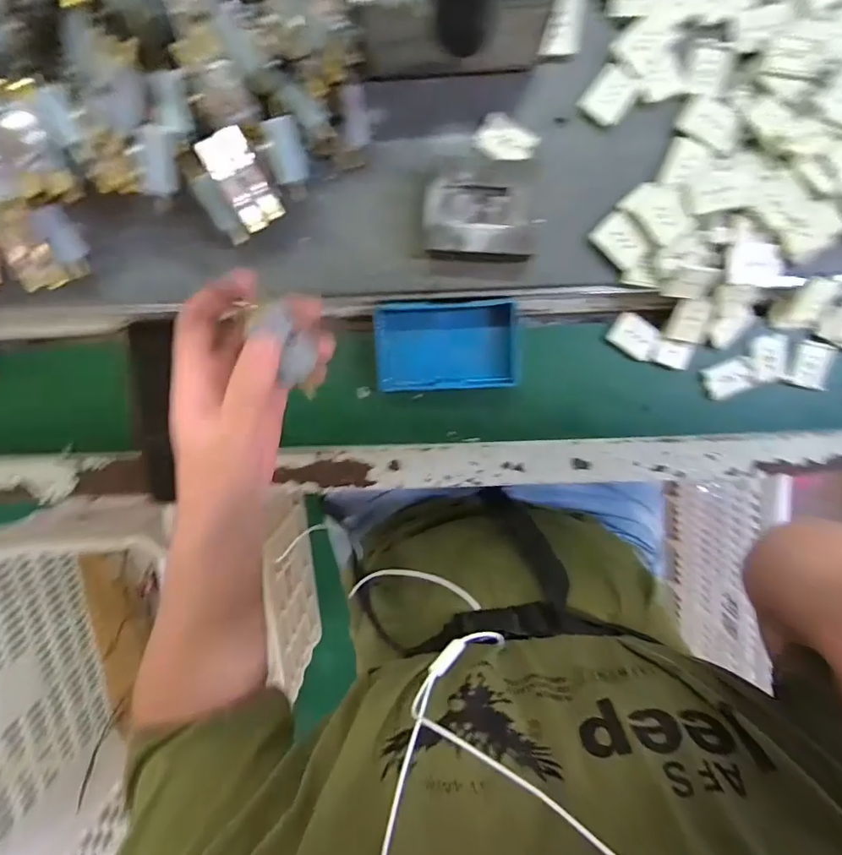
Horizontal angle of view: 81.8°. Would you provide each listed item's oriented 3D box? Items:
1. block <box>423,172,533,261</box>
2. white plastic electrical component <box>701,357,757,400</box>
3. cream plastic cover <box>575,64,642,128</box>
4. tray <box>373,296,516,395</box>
[{"bbox_3d":[0.044,-0.160,0.372,0.080,0.039,0.064,3,98,0],"label":"block"},{"bbox_3d":[0.266,-0.043,0.420,0.041,0.006,0.028,-20,98,4],"label":"white plastic electrical component"},{"bbox_3d":[0.139,-0.245,0.358,0.031,0.010,0.034,37,97,-4],"label":"cream plastic cover"},{"bbox_3d":[0.022,-0.069,0.412,0.116,0.020,0.072,-3,98,1],"label":"tray"}]

